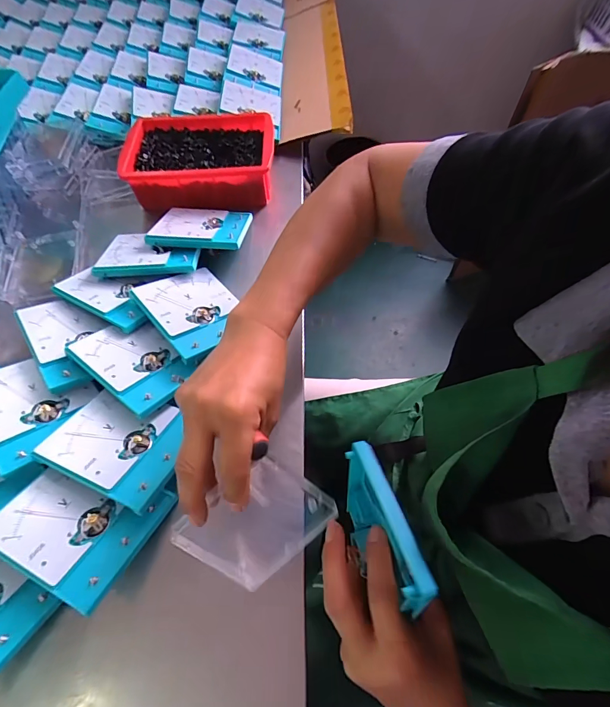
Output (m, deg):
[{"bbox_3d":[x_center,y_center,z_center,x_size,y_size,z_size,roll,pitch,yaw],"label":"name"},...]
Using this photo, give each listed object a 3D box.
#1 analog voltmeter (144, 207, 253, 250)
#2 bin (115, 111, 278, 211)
[{"bbox_3d":[-0.132,-0.164,0.460,0.113,0.012,0.091,6,47,-1],"label":"analog voltmeter"},{"bbox_3d":[-0.150,-0.280,0.521,0.201,0.062,0.145,0,61,1],"label":"bin"}]

